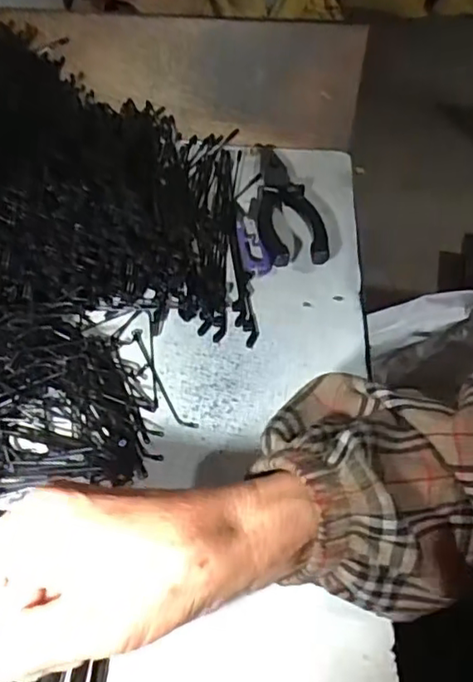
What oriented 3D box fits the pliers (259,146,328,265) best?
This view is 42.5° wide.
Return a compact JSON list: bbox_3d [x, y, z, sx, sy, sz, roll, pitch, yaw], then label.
[{"bbox_3d":[0.038,-0.125,0.509,0.048,0.019,0.198,-2,47,-5],"label":"pliers"}]

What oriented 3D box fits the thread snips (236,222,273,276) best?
[{"bbox_3d":[0.011,-0.073,0.465,0.018,0.010,0.068,-6,47,-9],"label":"thread snips"}]

